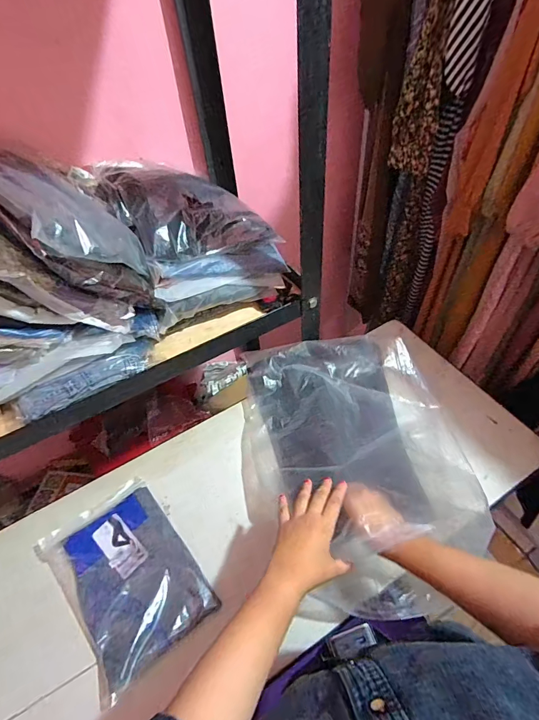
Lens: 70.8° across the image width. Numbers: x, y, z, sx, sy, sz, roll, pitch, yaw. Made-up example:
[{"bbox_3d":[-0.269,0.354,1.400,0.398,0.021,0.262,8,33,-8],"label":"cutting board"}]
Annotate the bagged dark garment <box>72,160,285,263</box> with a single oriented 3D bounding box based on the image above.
[{"bbox_3d":[-0.169,-0.295,0.730,0.297,0.134,0.213,-25,53,-14],"label":"bagged dark garment"}]

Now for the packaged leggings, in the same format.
[{"bbox_3d":[-0.244,0.361,0.644,0.198,0.032,0.274,-34,56,-20],"label":"packaged leggings"}]

